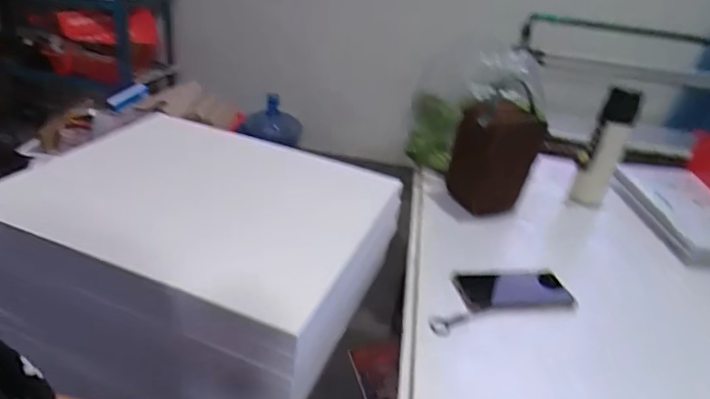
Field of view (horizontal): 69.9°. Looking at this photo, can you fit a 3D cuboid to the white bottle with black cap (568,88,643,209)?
[{"bbox_3d":[0.492,-0.094,1.013,0.069,0.251,0.074,23,32,25],"label":"white bottle with black cap"}]

